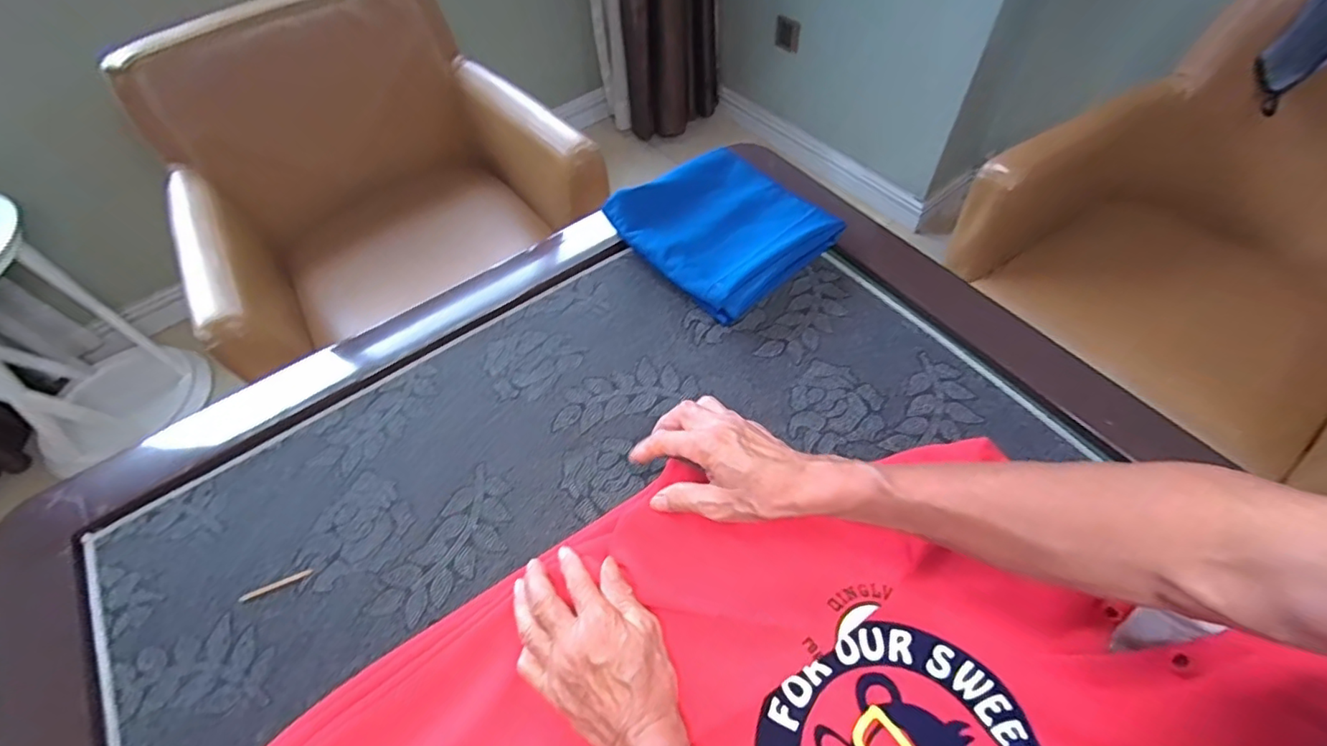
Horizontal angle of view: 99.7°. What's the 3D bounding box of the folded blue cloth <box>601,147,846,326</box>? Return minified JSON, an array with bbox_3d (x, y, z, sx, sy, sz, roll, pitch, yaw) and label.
[{"bbox_3d":[0.070,-0.174,0.671,0.199,0.055,0.208,-40,63,-21],"label":"folded blue cloth"}]

